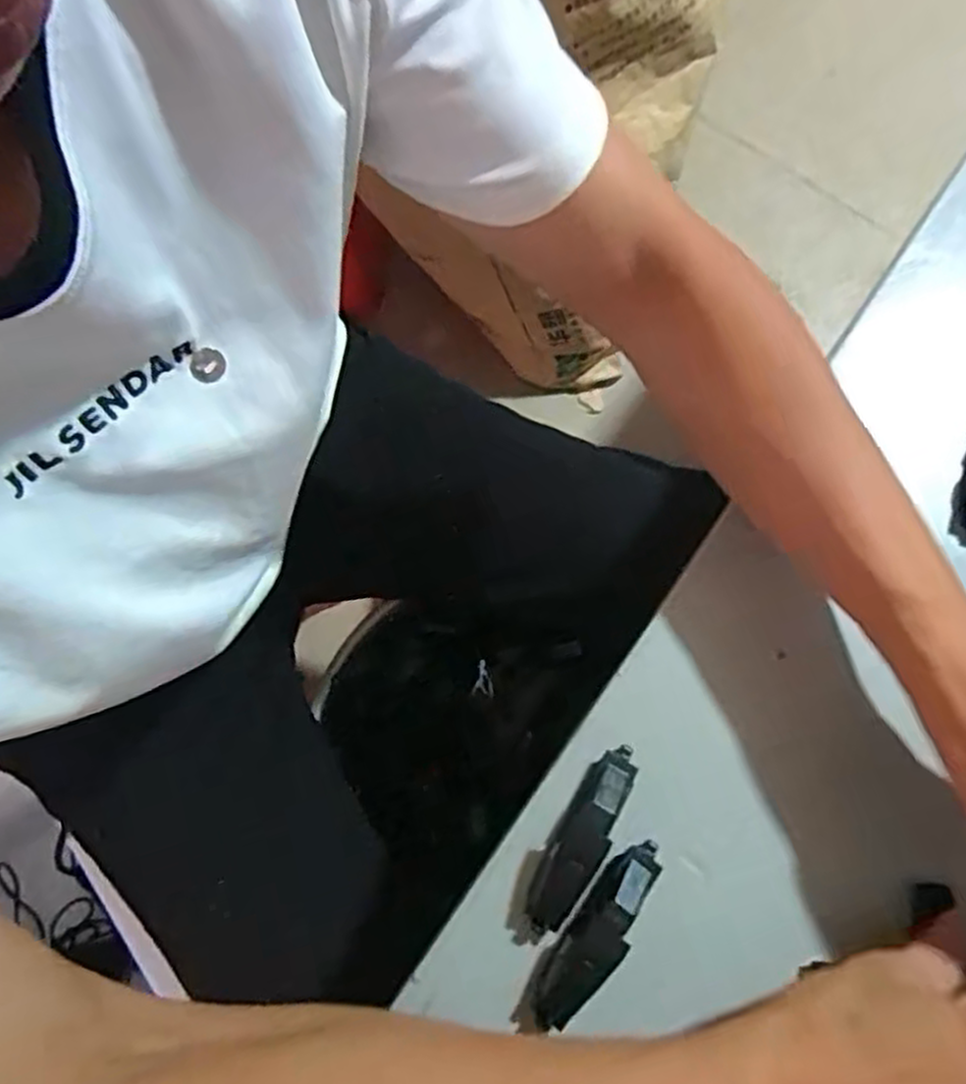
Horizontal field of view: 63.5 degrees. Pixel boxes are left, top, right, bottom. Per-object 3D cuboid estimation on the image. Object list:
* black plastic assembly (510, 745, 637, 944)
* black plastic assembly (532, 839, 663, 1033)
[{"bbox_3d":[0.039,0.127,0.326,0.018,0.021,0.087,28,76,7],"label":"black plastic assembly"},{"bbox_3d":[0.046,0.159,0.317,0.020,0.020,0.080,32,77,8],"label":"black plastic assembly"}]

